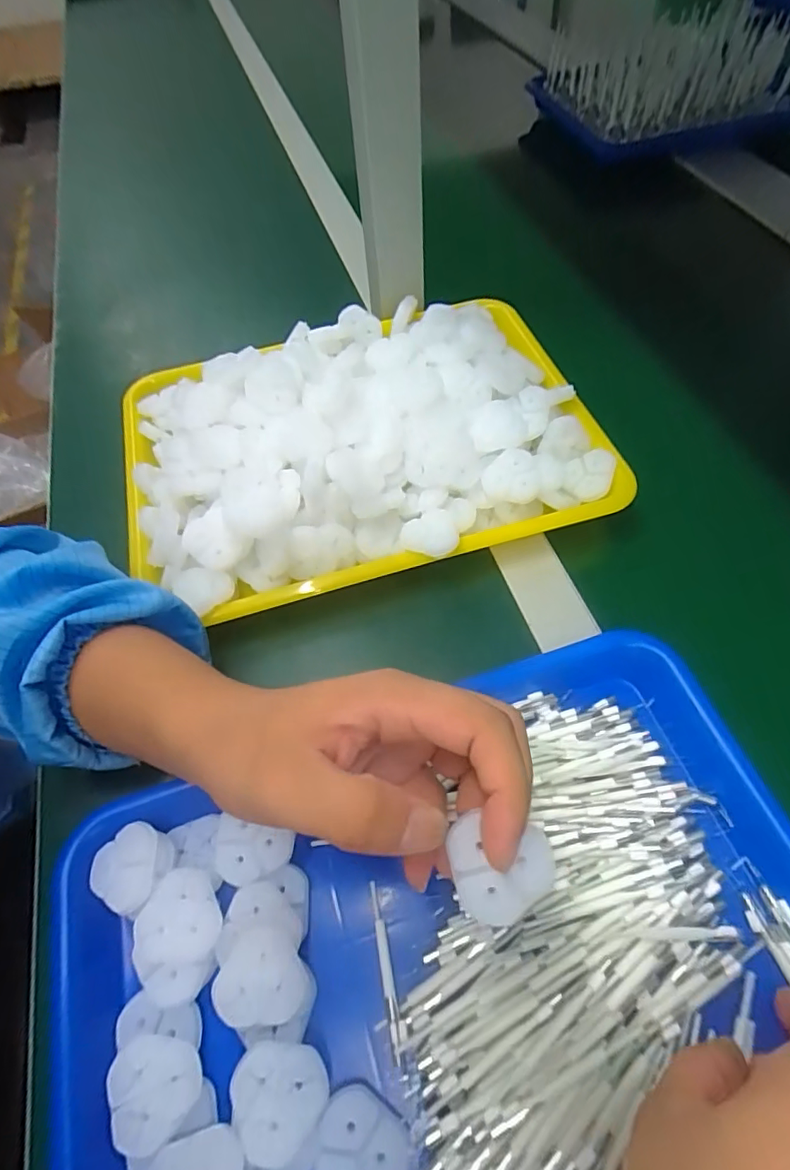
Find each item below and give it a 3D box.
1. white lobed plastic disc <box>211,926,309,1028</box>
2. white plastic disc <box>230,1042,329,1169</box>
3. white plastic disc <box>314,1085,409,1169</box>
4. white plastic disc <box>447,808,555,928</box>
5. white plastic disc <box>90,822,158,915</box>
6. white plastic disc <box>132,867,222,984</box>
[{"bbox_3d":[-0.058,0.168,0.235,0.037,0.008,0.033,-5,58,0],"label":"white lobed plastic disc"},{"bbox_3d":[-0.046,0.205,0.216,0.037,0.007,0.036,-2,58,2],"label":"white plastic disc"},{"bbox_3d":[-0.013,0.223,0.213,0.035,0.004,0.037,-2,58,2],"label":"white plastic disc"},{"bbox_3d":[0.037,0.103,0.196,0.037,0.004,0.034,-1,79,7],"label":"white plastic disc"},{"bbox_3d":[-0.130,0.134,0.260,0.032,0.009,0.037,0,58,4],"label":"white plastic disc"},{"bbox_3d":[-0.098,0.150,0.246,0.038,0.007,0.037,-14,58,-6],"label":"white plastic disc"}]

